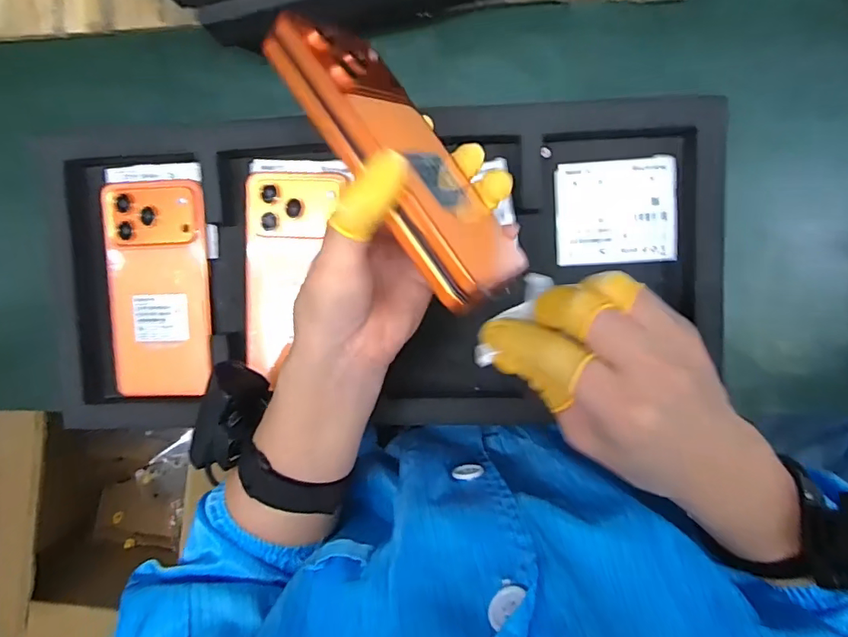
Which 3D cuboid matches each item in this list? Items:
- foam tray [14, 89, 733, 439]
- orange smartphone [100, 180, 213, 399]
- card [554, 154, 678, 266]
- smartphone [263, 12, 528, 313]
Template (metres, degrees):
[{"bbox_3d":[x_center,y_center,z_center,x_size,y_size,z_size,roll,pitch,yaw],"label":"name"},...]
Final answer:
[{"bbox_3d":[-0.033,-0.036,0.370,0.477,0.061,0.217,-3,93,5],"label":"foam tray"},{"bbox_3d":[-0.198,-0.020,0.376,0.079,0.013,0.158,-3,93,5],"label":"orange smartphone"},{"bbox_3d":[0.140,-0.078,0.365,0.085,0.004,0.074,-2,92,3],"label":"card"},{"bbox_3d":[-0.007,-0.080,0.251,0.019,0.083,0.155,-34,94,37],"label":"smartphone"}]

